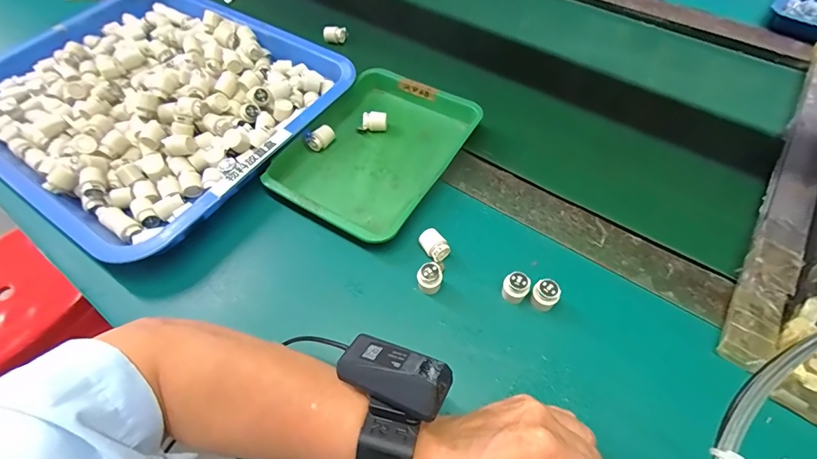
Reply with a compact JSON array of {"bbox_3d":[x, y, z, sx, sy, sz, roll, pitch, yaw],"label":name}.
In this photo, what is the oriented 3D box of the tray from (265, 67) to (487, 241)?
[{"bbox_3d":[-0.038,-0.091,0.441,0.174,0.030,0.220,27,61,18],"label":"tray"}]

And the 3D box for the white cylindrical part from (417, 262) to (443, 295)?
[{"bbox_3d":[0.019,0.043,0.346,0.021,0.028,0.018,0,56,1],"label":"white cylindrical part"}]

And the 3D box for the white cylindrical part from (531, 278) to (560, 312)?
[{"bbox_3d":[0.116,0.057,0.336,0.021,0.029,0.018,23,60,16],"label":"white cylindrical part"}]

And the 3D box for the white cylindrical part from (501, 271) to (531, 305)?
[{"bbox_3d":[0.093,0.051,0.339,0.020,0.028,0.018,25,61,17],"label":"white cylindrical part"}]

